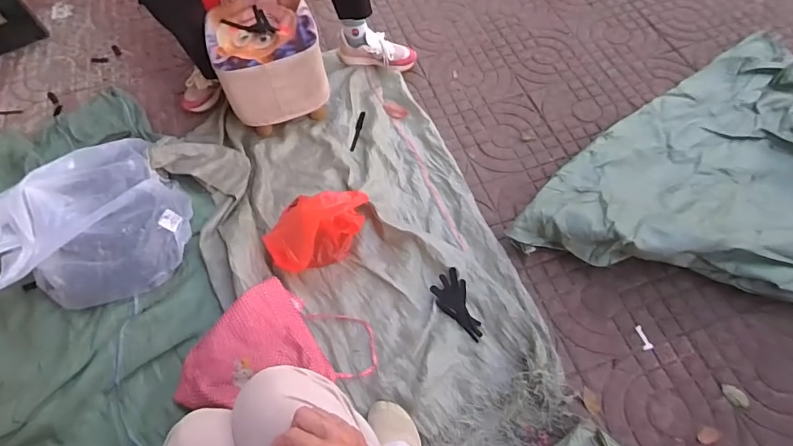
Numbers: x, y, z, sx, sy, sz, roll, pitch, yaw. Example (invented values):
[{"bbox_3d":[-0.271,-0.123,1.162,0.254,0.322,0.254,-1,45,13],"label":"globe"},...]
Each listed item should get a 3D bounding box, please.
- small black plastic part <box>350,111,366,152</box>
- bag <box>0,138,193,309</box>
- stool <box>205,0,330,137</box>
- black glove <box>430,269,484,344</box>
[{"bbox_3d":[-0.106,-0.251,1.240,0.019,0.007,0.133,10,63,6],"label":"small black plastic part"},{"bbox_3d":[-0.692,-0.011,1.021,0.389,0.181,0.360,-5,61,3],"label":"bag"},{"bbox_3d":[-0.321,-0.405,1.193,0.254,0.241,0.251,-19,62,-5],"label":"stool"},{"bbox_3d":[0.132,0.179,0.977,0.074,0.015,0.155,-21,64,-9],"label":"black glove"}]

